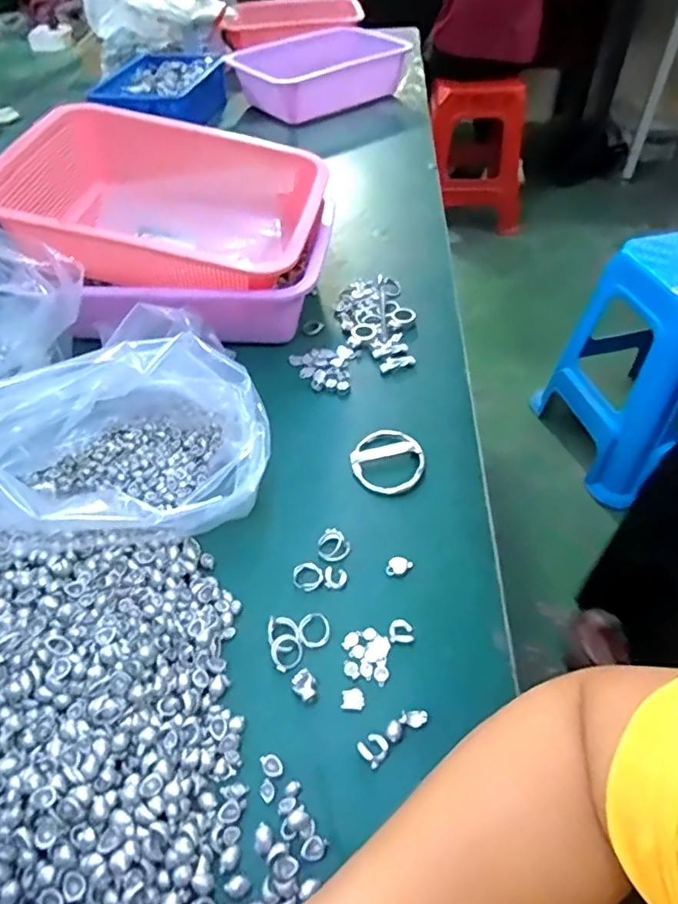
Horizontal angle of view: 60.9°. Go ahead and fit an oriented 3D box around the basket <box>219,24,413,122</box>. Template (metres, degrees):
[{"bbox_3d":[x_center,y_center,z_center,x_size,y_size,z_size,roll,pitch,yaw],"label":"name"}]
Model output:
[{"bbox_3d":[-0.031,-0.715,1.086,0.320,0.071,0.213,-22,50,-17],"label":"basket"}]

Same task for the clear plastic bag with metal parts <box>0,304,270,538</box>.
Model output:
[{"bbox_3d":[-0.166,-0.007,0.435,0.220,0.108,0.151,-8,48,-3],"label":"clear plastic bag with metal parts"}]

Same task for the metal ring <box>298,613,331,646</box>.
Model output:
[{"bbox_3d":[-0.016,0.118,0.385,0.021,0.004,0.023,-2,48,2],"label":"metal ring"}]

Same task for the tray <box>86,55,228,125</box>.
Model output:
[{"bbox_3d":[-0.323,-0.642,1.038,0.199,0.074,0.246,5,48,7],"label":"tray"}]

